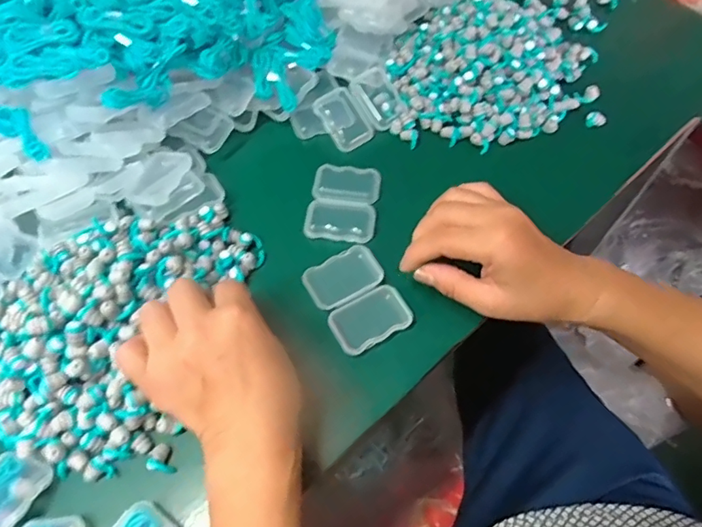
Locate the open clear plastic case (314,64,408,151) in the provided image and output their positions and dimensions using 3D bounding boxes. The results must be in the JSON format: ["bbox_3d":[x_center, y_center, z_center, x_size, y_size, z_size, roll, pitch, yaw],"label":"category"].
[{"bbox_3d":[0.009,-0.145,0.464,0.078,0.015,0.061,-32,65,-17],"label":"open clear plastic case"}]

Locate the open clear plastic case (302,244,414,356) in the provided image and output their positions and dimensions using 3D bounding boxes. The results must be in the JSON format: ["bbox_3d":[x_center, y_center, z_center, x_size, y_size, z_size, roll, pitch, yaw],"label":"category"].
[{"bbox_3d":[0.004,0.025,0.373,0.057,0.007,0.075,-26,63,-14],"label":"open clear plastic case"}]

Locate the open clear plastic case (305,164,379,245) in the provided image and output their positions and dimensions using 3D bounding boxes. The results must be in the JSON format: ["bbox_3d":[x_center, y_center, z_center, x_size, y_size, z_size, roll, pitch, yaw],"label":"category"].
[{"bbox_3d":[-0.006,-0.053,0.417,0.055,0.007,0.077,7,60,4],"label":"open clear plastic case"}]

